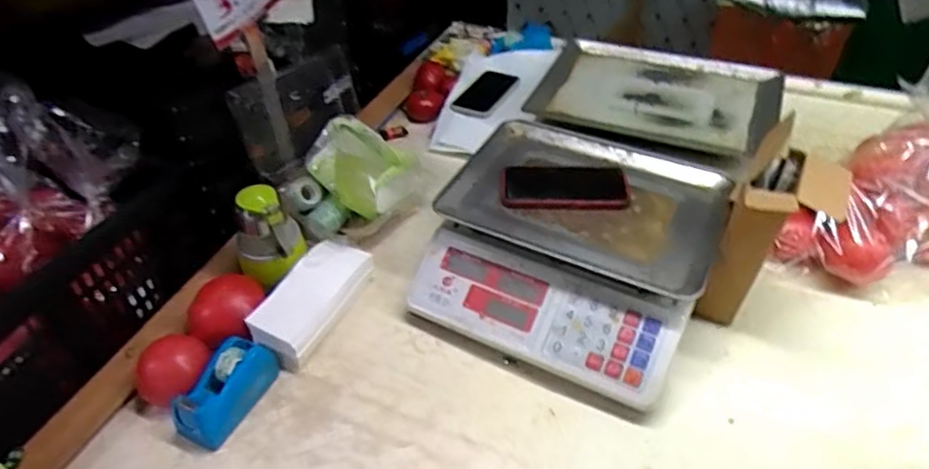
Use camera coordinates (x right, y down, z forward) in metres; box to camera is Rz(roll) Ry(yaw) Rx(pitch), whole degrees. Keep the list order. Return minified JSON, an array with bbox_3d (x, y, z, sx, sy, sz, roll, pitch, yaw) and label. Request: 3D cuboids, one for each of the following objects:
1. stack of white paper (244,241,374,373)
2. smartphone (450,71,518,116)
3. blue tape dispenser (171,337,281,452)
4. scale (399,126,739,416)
[{"bbox_3d":[-0.187,0.083,0.753,0.077,0.061,0.175,19,47,22],"label":"stack of white paper"},{"bbox_3d":[0.037,-0.256,1.094,0.077,0.010,0.147,30,58,16],"label":"smartphone"},{"bbox_3d":[-0.262,0.167,0.659,0.056,0.055,0.119,19,47,22],"label":"blue tape dispenser"},{"bbox_3d":[0.138,0.019,0.778,0.327,0.124,0.334,17,46,20],"label":"scale"}]

